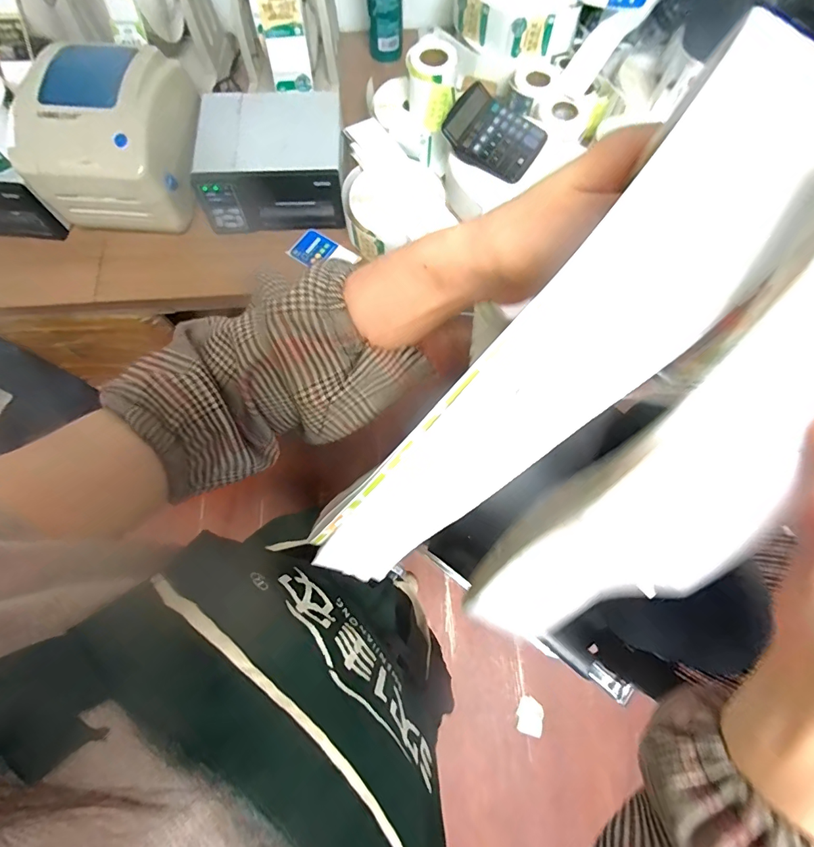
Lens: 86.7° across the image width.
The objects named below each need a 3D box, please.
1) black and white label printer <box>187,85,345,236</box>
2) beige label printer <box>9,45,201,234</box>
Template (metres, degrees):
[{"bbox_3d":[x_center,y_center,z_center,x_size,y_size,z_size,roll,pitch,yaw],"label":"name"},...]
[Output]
[{"bbox_3d":[-0.216,-0.426,0.696,0.222,0.083,0.194,-4,73,-2],"label":"black and white label printer"},{"bbox_3d":[-0.428,-0.421,0.644,0.211,0.148,0.221,-1,73,-1],"label":"beige label printer"}]

